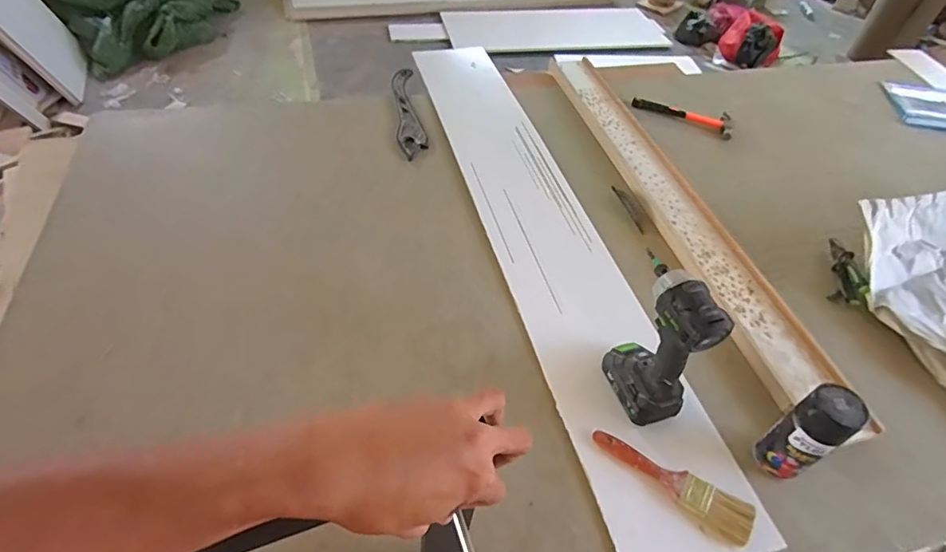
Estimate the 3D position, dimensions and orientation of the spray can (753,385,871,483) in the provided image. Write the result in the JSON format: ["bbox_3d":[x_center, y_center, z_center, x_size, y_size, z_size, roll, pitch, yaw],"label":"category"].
[{"bbox_3d":[0.444,0.208,0.683,0.066,0.155,0.065,2,51,-2],"label":"spray can"}]

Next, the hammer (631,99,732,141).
[{"bbox_3d":[0.547,-0.427,1.340,0.254,0.027,0.095,22,53,14],"label":"hammer"}]

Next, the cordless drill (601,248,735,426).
[{"bbox_3d":[0.256,0.096,0.714,0.074,0.228,0.134,-14,53,-15],"label":"cordless drill"}]

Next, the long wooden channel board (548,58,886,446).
[{"bbox_3d":[0.416,-0.177,1.099,0.139,0.018,1.128,-11,52,-12],"label":"long wooden channel board"}]

